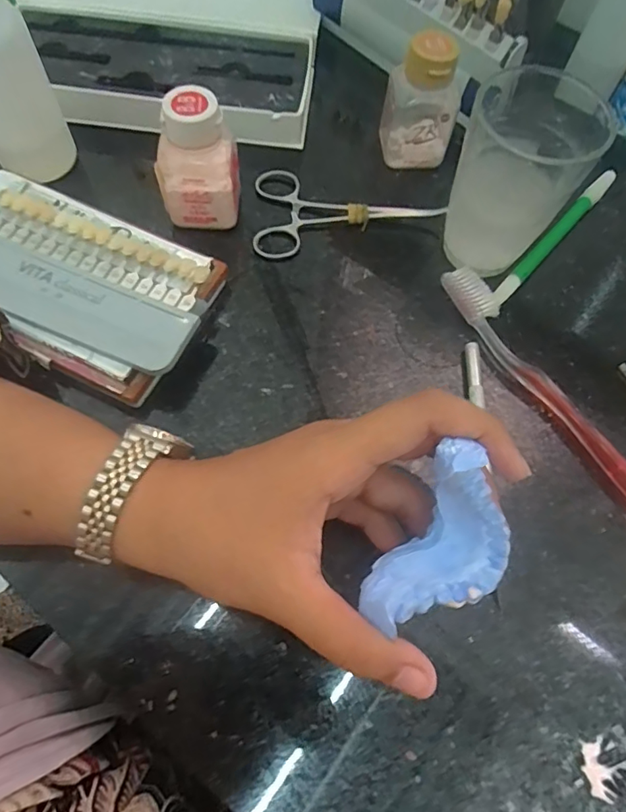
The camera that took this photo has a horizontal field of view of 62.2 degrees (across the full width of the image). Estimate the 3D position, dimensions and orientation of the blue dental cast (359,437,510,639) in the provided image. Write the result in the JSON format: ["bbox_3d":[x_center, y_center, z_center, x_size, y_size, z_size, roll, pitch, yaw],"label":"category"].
[{"bbox_3d":[0.043,0.041,0.183,0.060,0.059,0.025,-5,20,-35],"label":"blue dental cast"}]

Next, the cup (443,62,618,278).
[{"bbox_3d":[0.112,-0.126,0.290,0.061,0.092,0.062,1,66,-2],"label":"cup"}]

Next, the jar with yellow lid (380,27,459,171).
[{"bbox_3d":[0.068,-0.189,0.326,0.044,0.073,0.032,6,66,0],"label":"jar with yellow lid"}]

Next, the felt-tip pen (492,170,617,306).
[{"bbox_3d":[0.156,-0.110,0.332,0.009,0.008,0.141,41,70,14],"label":"felt-tip pen"}]

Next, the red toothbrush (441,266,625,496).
[{"bbox_3d":[0.132,-0.004,0.283,0.021,0.010,0.187,-28,70,-14],"label":"red toothbrush"}]

